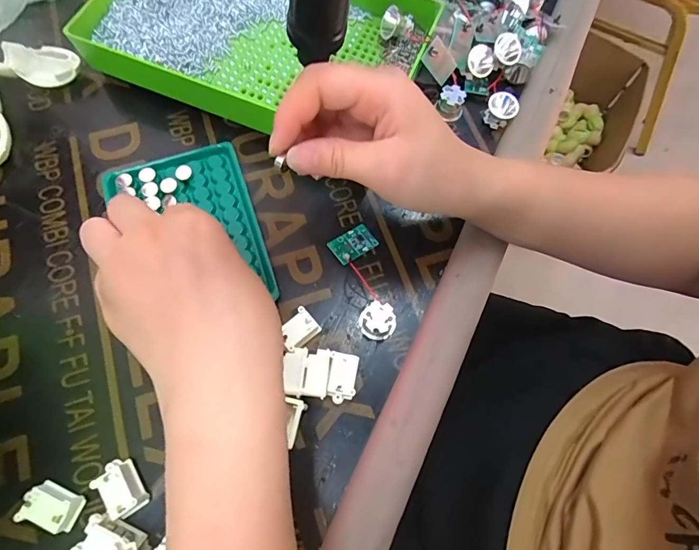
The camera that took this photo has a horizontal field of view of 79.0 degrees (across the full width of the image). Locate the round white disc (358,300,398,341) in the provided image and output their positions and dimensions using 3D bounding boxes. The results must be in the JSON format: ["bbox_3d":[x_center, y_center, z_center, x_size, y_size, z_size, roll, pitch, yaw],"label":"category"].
[{"bbox_3d":[0.018,0.029,0.272,0.023,0.017,0.023,1,70,-2],"label":"round white disc"}]

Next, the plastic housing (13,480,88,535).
[{"bbox_3d":[-0.161,0.126,0.230,0.028,0.014,0.018,21,71,6],"label":"plastic housing"}]

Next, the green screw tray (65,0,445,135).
[{"bbox_3d":[-0.070,-0.188,0.330,0.236,0.041,0.157,24,71,6],"label":"green screw tray"}]

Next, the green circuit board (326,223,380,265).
[{"bbox_3d":[0.003,-0.021,0.295,0.032,0.008,0.020,-35,75,-13],"label":"green circuit board"}]

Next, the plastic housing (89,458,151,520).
[{"bbox_3d":[-0.125,0.118,0.234,0.018,0.015,0.029,-40,76,-15],"label":"plastic housing"}]

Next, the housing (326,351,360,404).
[{"bbox_3d":[-0.004,0.063,0.261,0.017,0.014,0.030,8,70,1],"label":"housing"}]

